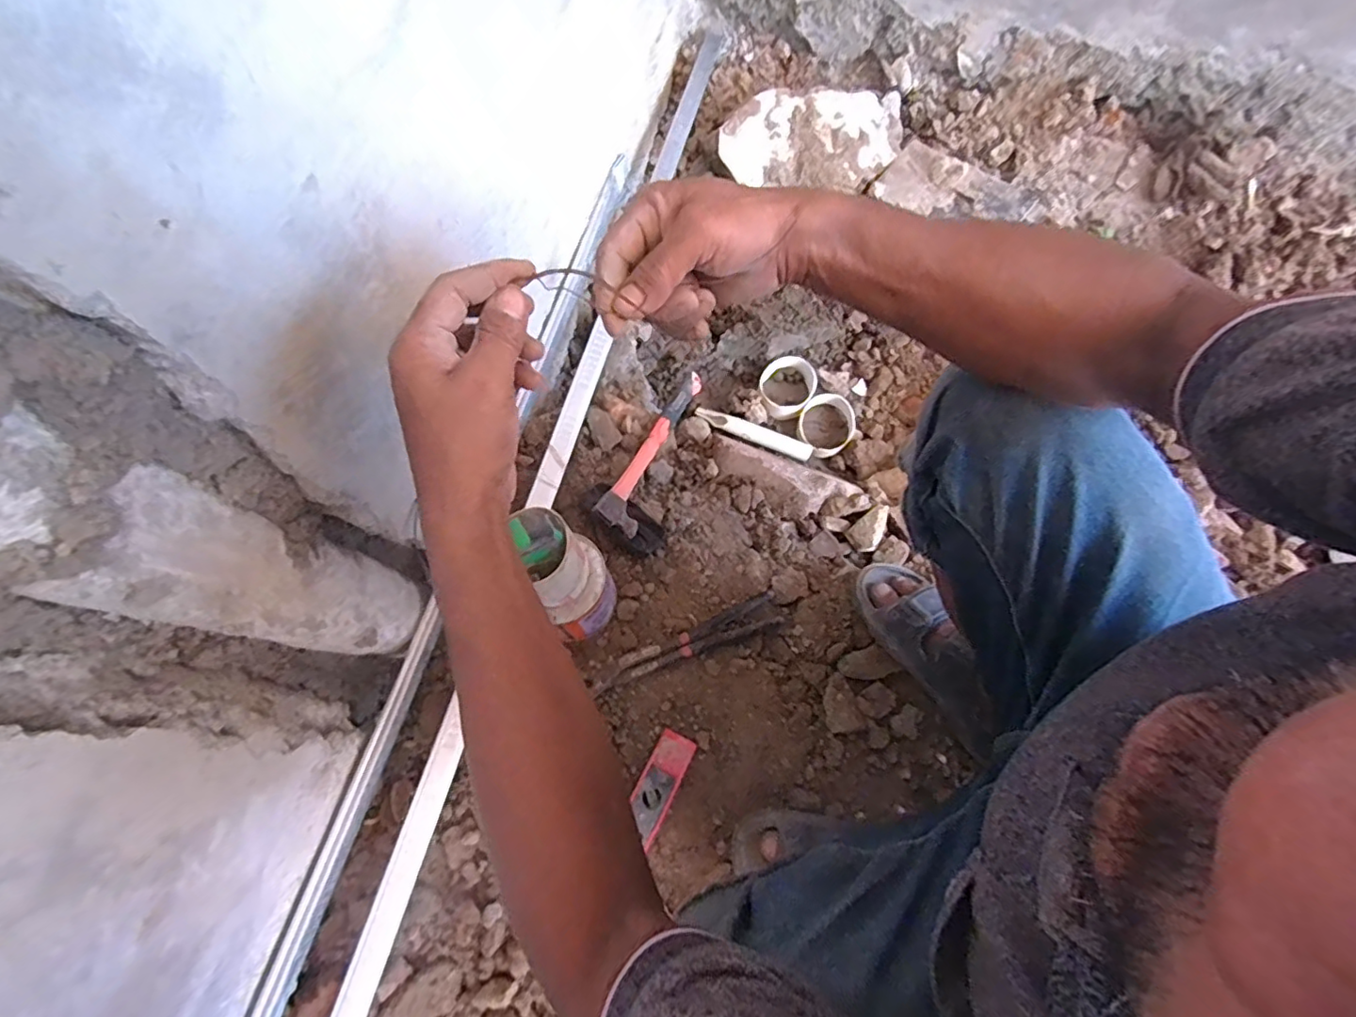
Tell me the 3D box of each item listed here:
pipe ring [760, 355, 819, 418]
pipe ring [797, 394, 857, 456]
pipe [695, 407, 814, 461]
[{"bbox_3d":[0.170,-0.187,0.899,0.085,0.037,0.097,22,72,6],"label":"pipe ring"},{"bbox_3d":[0.228,-0.130,0.884,0.085,0.030,0.103,32,73,9],"label":"pipe ring"},{"bbox_3d":[0.114,-0.114,0.870,0.179,0.016,0.025,20,72,5],"label":"pipe"}]

